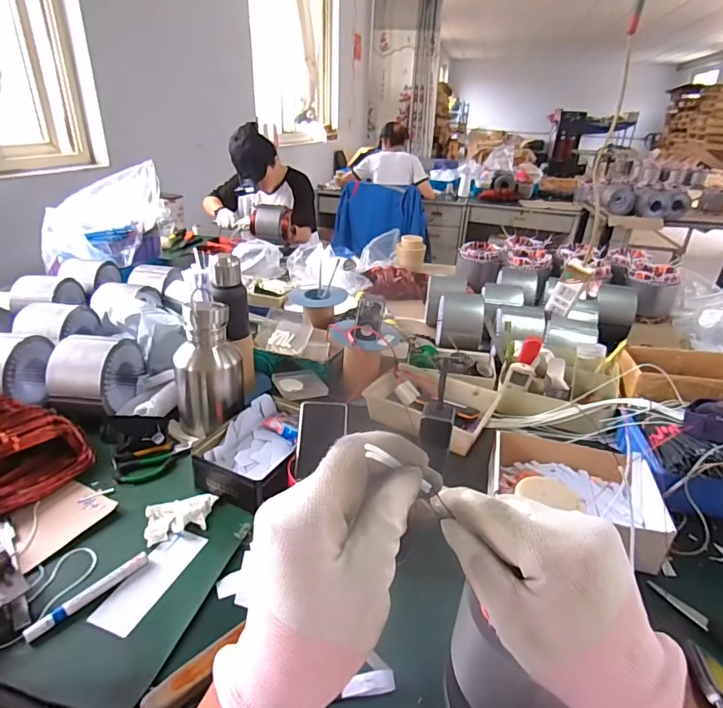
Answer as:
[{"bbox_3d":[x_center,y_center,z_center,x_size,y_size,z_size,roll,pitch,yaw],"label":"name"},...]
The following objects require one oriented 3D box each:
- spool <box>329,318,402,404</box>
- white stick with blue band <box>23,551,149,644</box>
[{"bbox_3d":[-0.006,0.007,1.015,0.141,0.133,0.147,17,31,26],"label":"spool"},{"bbox_3d":[-0.331,0.293,0.569,0.016,0.014,0.140,23,34,33],"label":"white stick with blue band"}]

